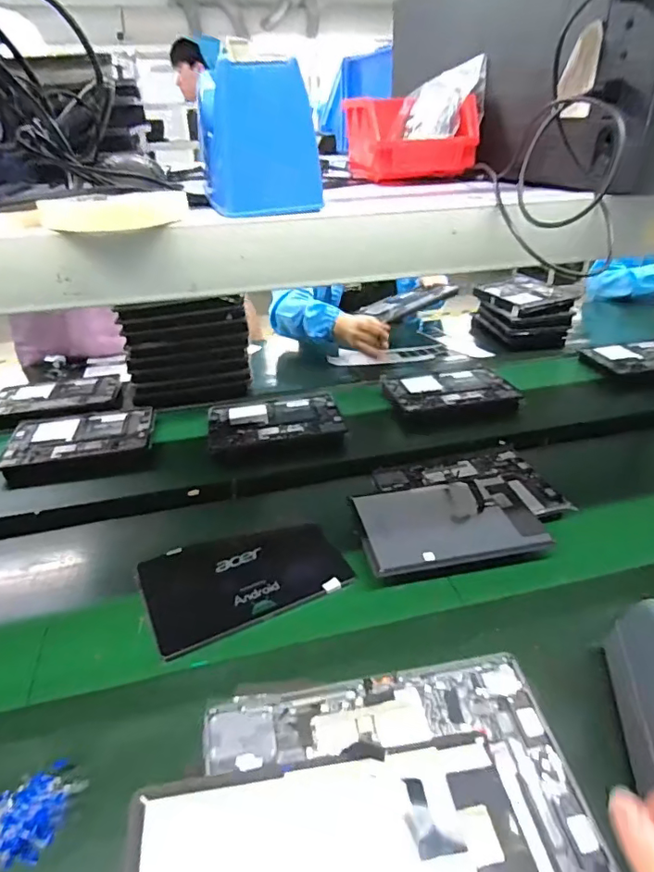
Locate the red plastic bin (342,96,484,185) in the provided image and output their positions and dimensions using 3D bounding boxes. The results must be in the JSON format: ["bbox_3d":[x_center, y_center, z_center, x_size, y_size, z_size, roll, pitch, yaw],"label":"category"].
[{"bbox_3d":[0.081,-0.313,0.543,0.108,0.066,0.145,-9,31,-11],"label":"red plastic bin"}]

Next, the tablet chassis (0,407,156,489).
[{"bbox_3d":[-0.462,-0.001,0.971,0.257,0.009,0.176,-6,31,-7],"label":"tablet chassis"}]

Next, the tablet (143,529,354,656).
[{"bbox_3d":[-0.107,0.184,0.681,0.247,0.013,0.154,-15,33,-21],"label":"tablet"}]

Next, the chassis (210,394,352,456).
[{"bbox_3d":[-0.099,-0.027,0.994,0.250,0.018,0.180,-8,31,-10],"label":"chassis"}]

